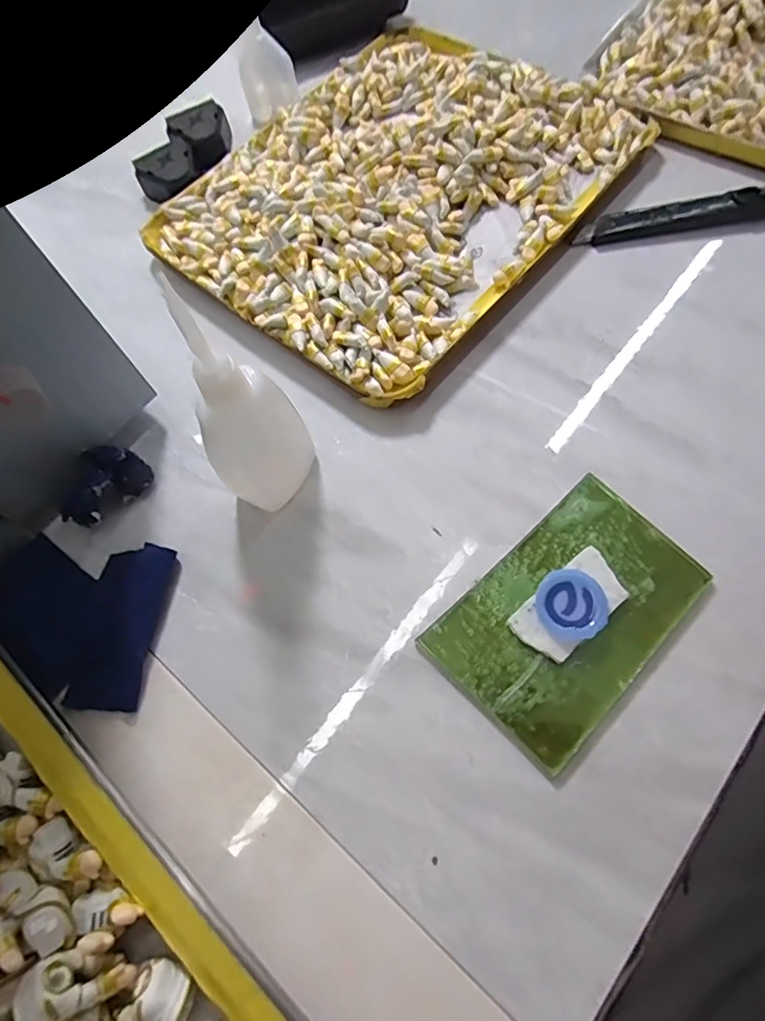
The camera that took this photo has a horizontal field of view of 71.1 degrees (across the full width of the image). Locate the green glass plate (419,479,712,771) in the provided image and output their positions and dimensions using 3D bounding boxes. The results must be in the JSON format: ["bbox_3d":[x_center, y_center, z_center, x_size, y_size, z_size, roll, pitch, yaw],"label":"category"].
[{"bbox_3d":[0.075,0.039,0.213,0.102,0.009,0.066,-42,73,-13],"label":"green glass plate"}]

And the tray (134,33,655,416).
[{"bbox_3d":[0.007,-0.187,0.305,0.192,0.020,0.238,38,75,15],"label":"tray"}]

